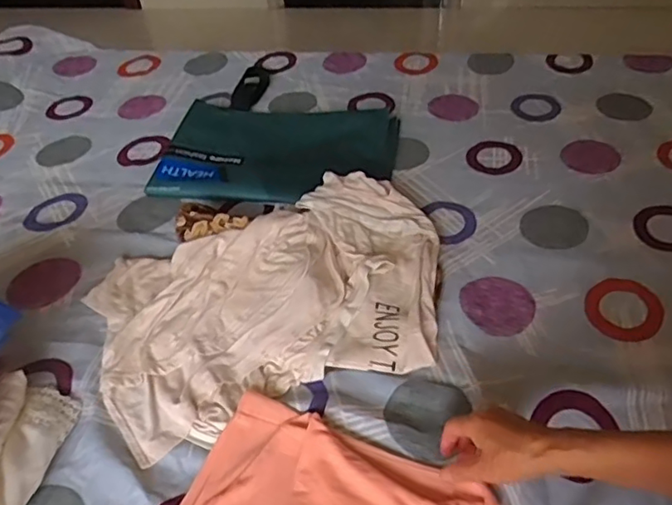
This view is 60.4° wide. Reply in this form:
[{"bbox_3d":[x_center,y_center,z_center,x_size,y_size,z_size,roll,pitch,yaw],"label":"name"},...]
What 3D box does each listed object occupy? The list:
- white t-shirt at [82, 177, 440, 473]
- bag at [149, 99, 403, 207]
[{"bbox_3d":[-0.072,0.047,0.720,0.433,0.047,0.301,-18,46,-14],"label":"white t-shirt"},{"bbox_3d":[-0.090,-0.178,0.965,0.371,0.042,0.265,3,44,7],"label":"bag"}]

